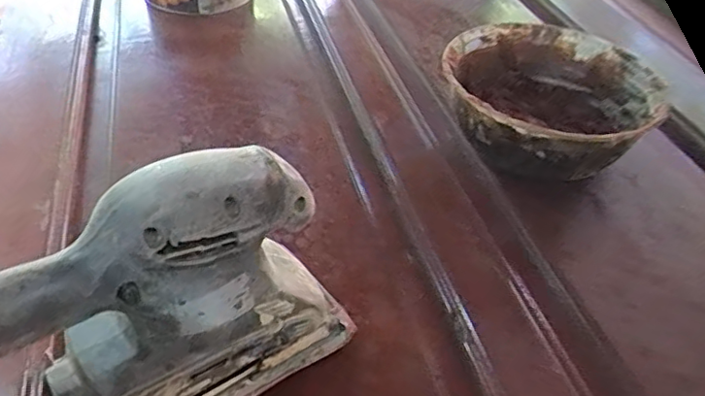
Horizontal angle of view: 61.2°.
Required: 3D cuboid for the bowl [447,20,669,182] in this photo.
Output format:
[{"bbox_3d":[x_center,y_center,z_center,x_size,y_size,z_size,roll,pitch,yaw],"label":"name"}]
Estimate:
[{"bbox_3d":[0.196,-0.099,0.605,0.201,0.080,0.216,3,41,-3],"label":"bowl"}]

